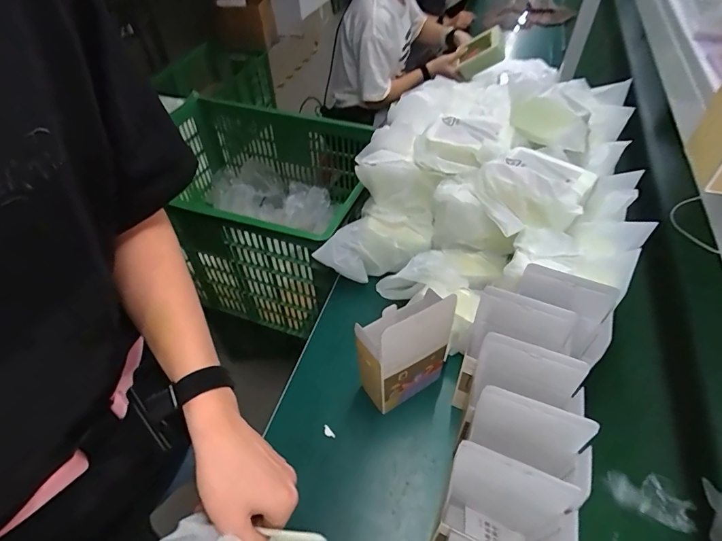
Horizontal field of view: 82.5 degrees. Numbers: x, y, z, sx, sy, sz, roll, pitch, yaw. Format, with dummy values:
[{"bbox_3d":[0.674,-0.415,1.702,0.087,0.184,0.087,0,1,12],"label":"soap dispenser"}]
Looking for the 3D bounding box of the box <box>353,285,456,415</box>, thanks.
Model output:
[{"bbox_3d":[0.062,0.115,0.620,0.125,0.226,0.076,-25,52,-18],"label":"box"}]

